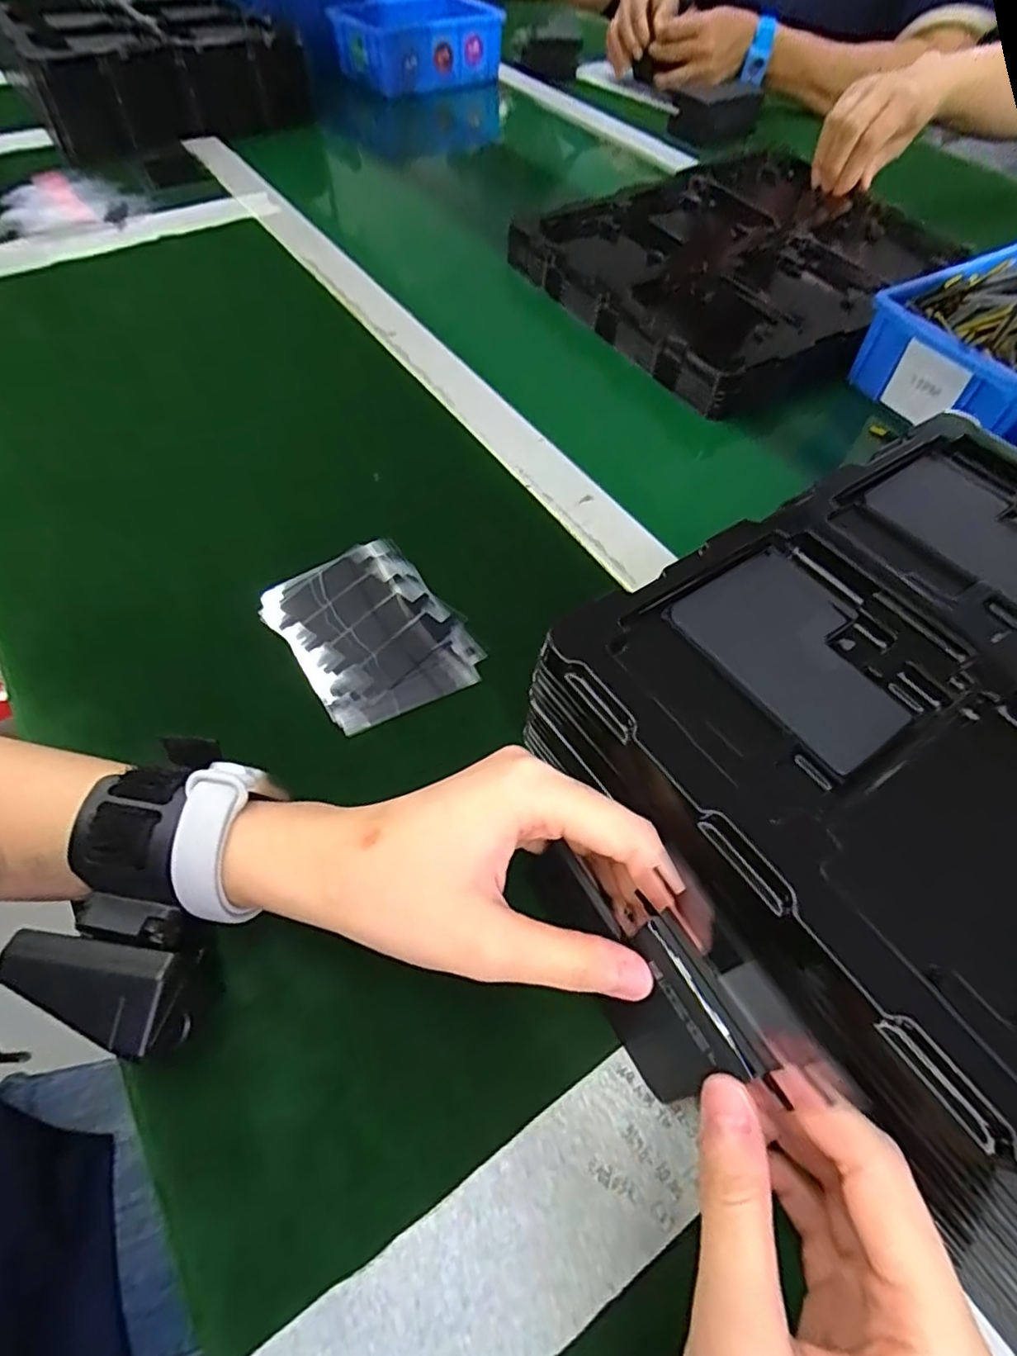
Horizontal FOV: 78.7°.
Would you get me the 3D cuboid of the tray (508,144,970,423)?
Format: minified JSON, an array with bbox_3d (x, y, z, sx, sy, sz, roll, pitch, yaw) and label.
[{"bbox_3d":[0.215,-0.368,0.557,0.335,0.040,0.291,-28,63,-19],"label":"tray"}]

